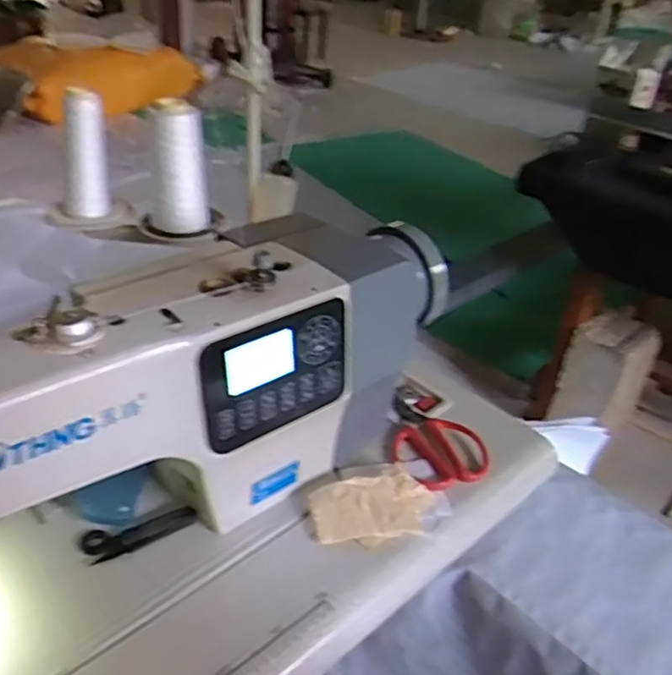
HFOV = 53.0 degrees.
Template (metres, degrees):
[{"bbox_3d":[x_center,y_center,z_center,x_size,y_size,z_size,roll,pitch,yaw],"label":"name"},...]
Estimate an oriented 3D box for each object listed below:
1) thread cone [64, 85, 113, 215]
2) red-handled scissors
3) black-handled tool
[{"bbox_3d":[-0.350,-0.256,0.935,0.060,0.164,0.055,-8,36,-20],"label":"thread cone"},{"bbox_3d":[0.092,0.108,0.761,0.100,0.026,0.167,-12,38,-25],"label":"red-handled scissors"},{"bbox_3d":[-0.183,0.179,0.629,0.101,0.008,0.038,-15,39,-29],"label":"black-handled tool"}]

